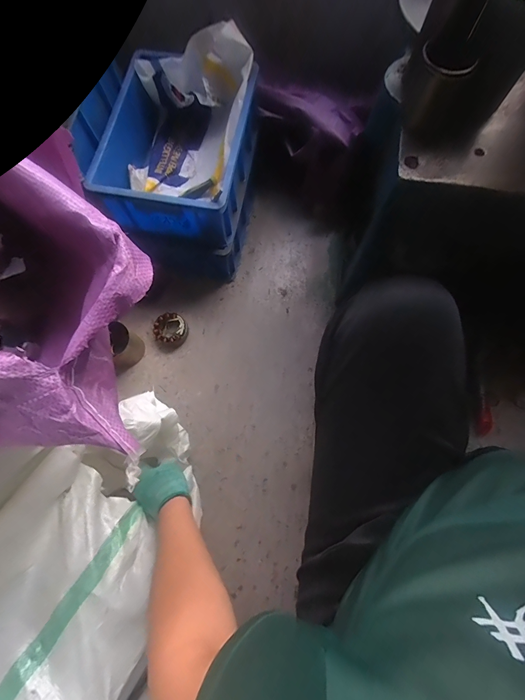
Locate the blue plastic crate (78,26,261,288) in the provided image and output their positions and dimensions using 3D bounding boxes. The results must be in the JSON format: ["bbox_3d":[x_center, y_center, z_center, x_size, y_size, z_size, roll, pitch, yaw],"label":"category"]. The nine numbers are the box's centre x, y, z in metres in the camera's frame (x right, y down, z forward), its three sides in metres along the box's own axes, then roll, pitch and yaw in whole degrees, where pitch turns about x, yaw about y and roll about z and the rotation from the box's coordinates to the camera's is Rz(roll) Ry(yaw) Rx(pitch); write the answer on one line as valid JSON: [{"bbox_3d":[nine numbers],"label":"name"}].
[{"bbox_3d":[-0.184,-0.465,0.819,0.299,0.298,0.440,12,75,4],"label":"blue plastic crate"}]

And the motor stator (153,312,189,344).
[{"bbox_3d":[-0.244,-0.055,0.868,0.082,0.043,0.082,0,74,1],"label":"motor stator"}]

